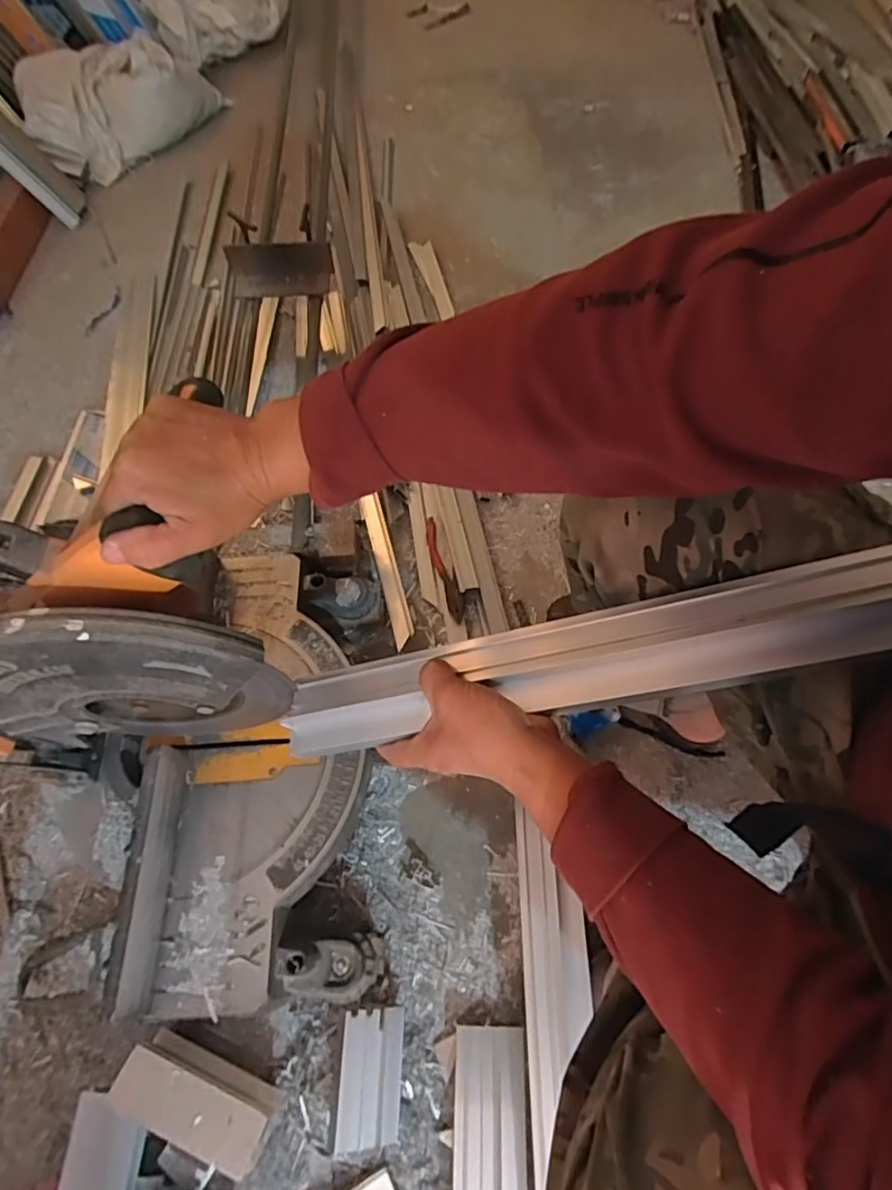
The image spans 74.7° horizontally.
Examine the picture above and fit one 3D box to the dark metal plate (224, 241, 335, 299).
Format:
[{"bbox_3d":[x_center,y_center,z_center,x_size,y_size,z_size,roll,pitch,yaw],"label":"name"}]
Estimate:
[{"bbox_3d":[-0.284,-0.565,1.015,0.172,0.080,0.015,-6,22,-6],"label":"dark metal plate"}]

